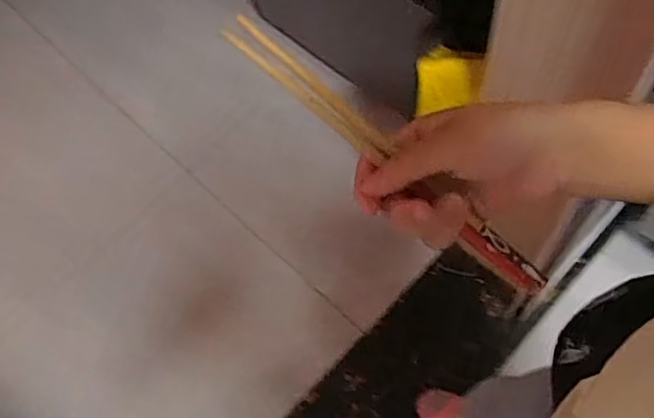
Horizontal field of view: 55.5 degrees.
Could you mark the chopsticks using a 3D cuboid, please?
[{"bbox_3d":[0.036,-0.026,0.366,0.233,0.024,0.014,40,65,-6],"label":"chopsticks"}]

